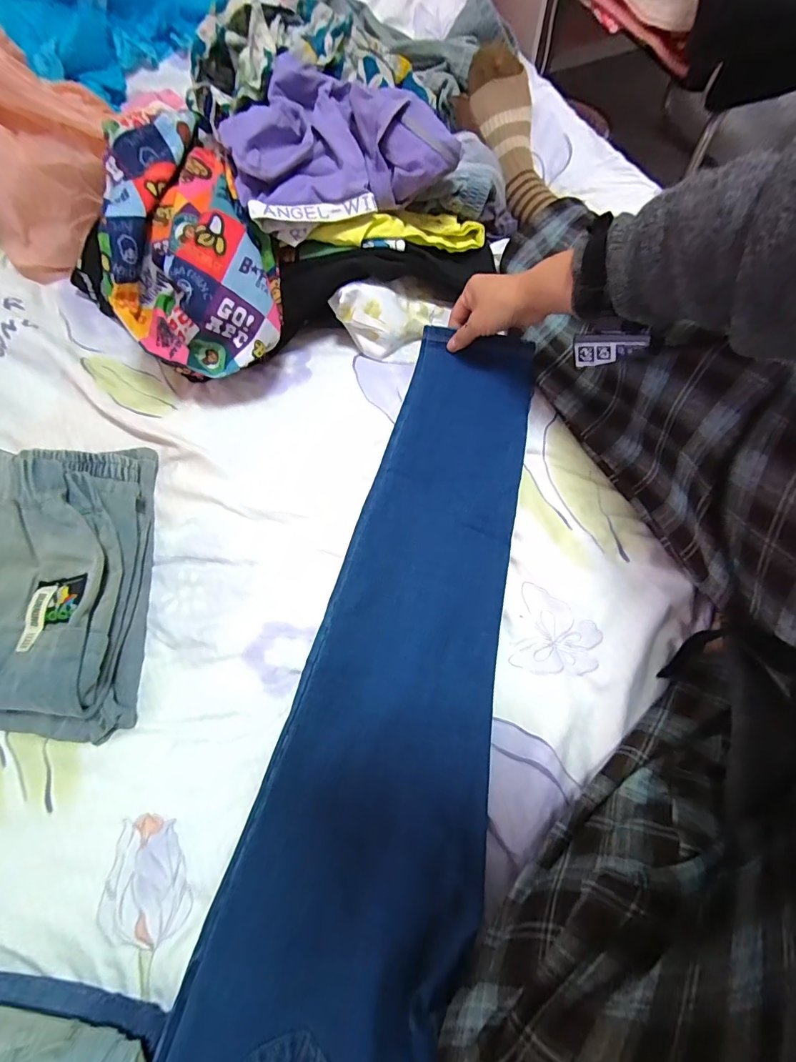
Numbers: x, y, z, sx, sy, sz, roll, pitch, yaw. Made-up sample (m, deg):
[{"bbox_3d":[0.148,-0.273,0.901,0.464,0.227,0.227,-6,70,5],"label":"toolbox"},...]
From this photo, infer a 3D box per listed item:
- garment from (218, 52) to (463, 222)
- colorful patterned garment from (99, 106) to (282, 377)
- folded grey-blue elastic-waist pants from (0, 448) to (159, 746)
[{"bbox_3d":[-0.060,-0.397,0.465,0.224,0.095,0.137,-21,69,-6],"label":"garment"},{"bbox_3d":[-0.235,-0.308,0.479,0.171,0.100,0.286,-25,72,-6],"label":"colorful patterned garment"},{"bbox_3d":[-0.382,0.046,0.423,0.237,0.078,0.298,-5,71,1],"label":"folded grey-blue elastic-waist pants"}]

